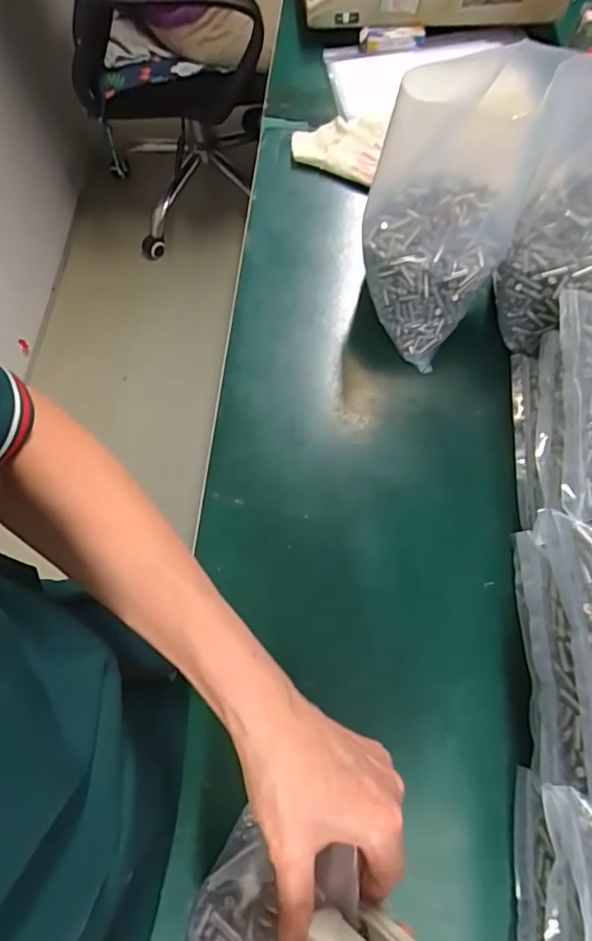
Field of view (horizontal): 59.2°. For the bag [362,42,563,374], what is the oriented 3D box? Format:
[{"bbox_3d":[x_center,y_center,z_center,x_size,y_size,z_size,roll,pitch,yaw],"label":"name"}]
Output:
[{"bbox_3d":[0.133,-0.235,0.455,0.115,0.194,0.194,23,72,9],"label":"bag"}]

